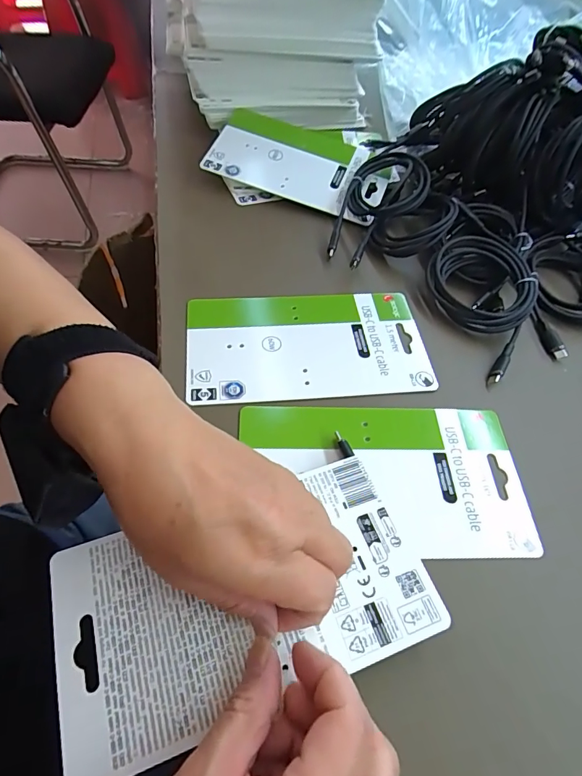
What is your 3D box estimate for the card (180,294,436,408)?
[{"bbox_3d":[0.012,-0.034,0.327,0.176,0.005,0.098,-4,56,-7],"label":"card"}]

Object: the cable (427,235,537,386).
[{"bbox_3d":[0.145,-0.071,0.343,0.084,0.034,0.117,25,57,13],"label":"cable"}]

